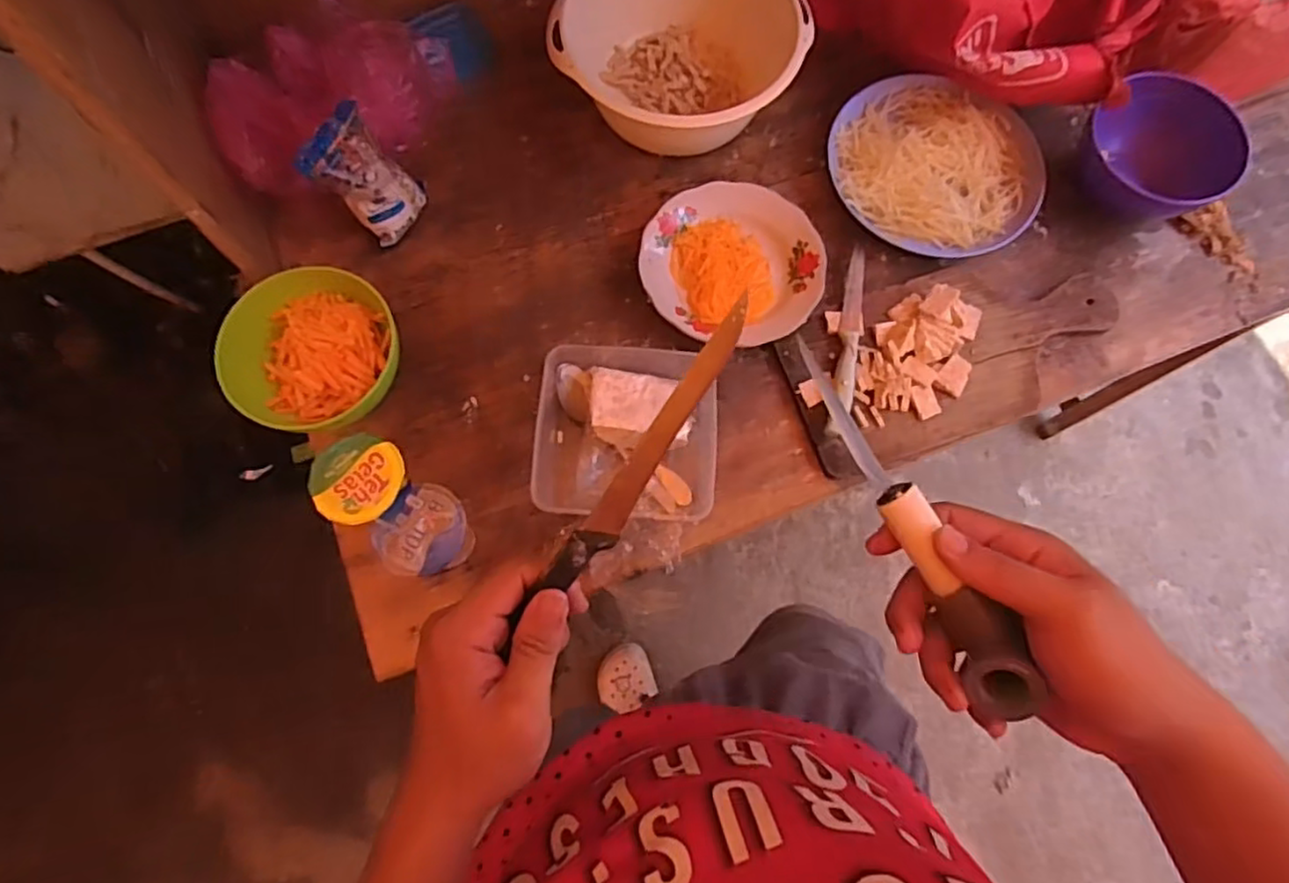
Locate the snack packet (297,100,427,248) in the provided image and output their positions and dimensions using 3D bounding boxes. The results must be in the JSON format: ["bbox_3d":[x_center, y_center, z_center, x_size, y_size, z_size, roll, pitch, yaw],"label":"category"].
[{"bbox_3d":[-0.263,-0.252,0.655,0.058,0.110,0.082,22,75,7],"label":"snack packet"}]

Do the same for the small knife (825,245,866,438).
[{"bbox_3d":[0.199,-0.099,0.660,0.020,0.014,0.200,11,74,3],"label":"small knife"}]

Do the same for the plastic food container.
[{"bbox_3d":[-0.015,-0.011,0.623,0.159,0.048,0.166,3,73,1],"label":"plastic food container"}]

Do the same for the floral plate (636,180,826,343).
[{"bbox_3d":[0.087,-0.182,0.686,0.176,0.027,0.170,0,73,0],"label":"floral plate"}]

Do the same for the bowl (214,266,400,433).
[{"bbox_3d":[-0.295,-0.081,0.625,0.137,0.075,0.147,0,73,0],"label":"bowl"}]

